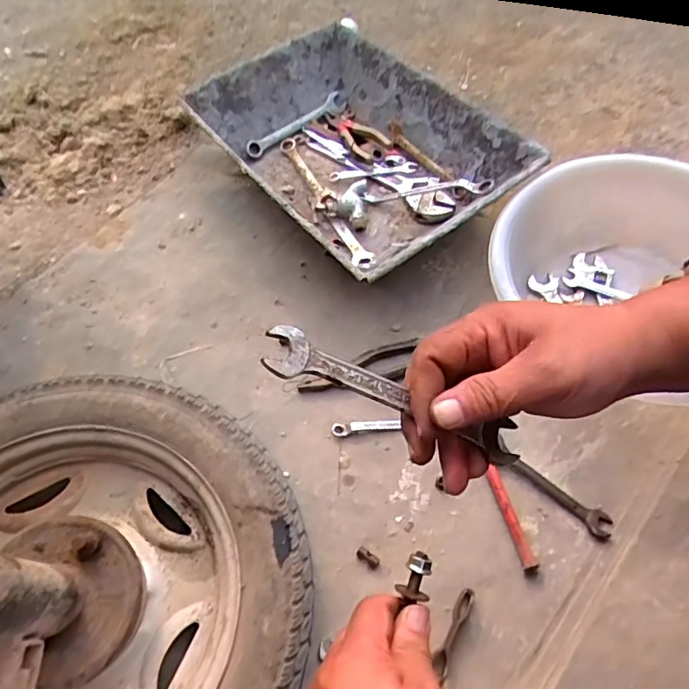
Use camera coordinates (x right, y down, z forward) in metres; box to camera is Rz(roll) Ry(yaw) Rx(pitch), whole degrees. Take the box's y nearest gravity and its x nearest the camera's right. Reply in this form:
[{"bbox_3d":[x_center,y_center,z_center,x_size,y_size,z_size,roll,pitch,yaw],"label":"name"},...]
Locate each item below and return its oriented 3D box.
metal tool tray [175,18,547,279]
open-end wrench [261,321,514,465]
[{"bbox_3d":[0.008,-0.284,0.836,0.313,0.133,0.482,-32,62,-15],"label":"metal tool tray"},{"bbox_3d":[0.030,0.031,0.300,0.155,0.011,0.025,25,61,-10],"label":"open-end wrench"}]

